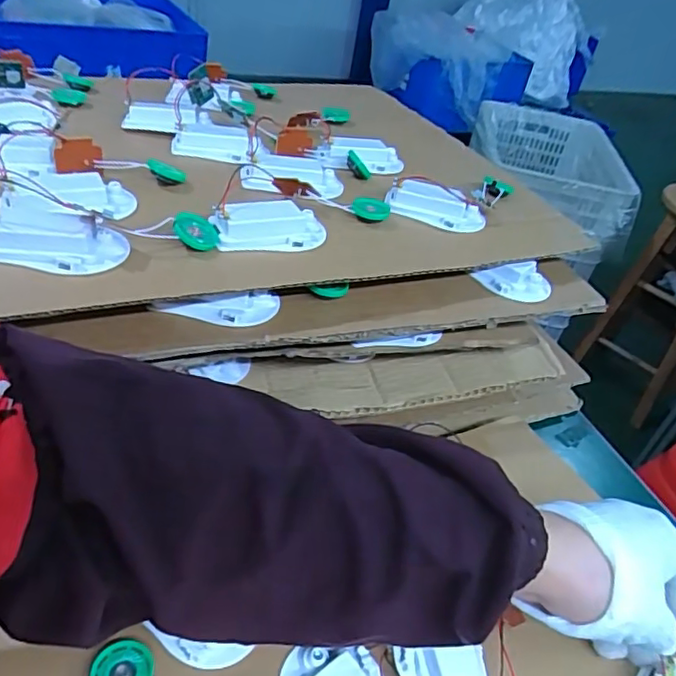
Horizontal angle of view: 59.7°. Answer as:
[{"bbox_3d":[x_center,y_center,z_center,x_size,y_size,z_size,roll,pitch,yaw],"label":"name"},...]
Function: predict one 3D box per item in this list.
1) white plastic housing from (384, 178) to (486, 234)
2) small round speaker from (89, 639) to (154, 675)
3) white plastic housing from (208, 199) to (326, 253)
[{"bbox_3d":[0.077,-0.102,0.455,0.076,0.023,0.026,17,37,-1],"label":"white plastic housing"},{"bbox_3d":[-0.105,0.164,0.287,0.029,0.007,0.028,1,37,-1],"label":"small round speaker"},{"bbox_3d":[-0.045,-0.074,0.385,0.072,0.021,0.035,-3,37,-7],"label":"white plastic housing"}]

